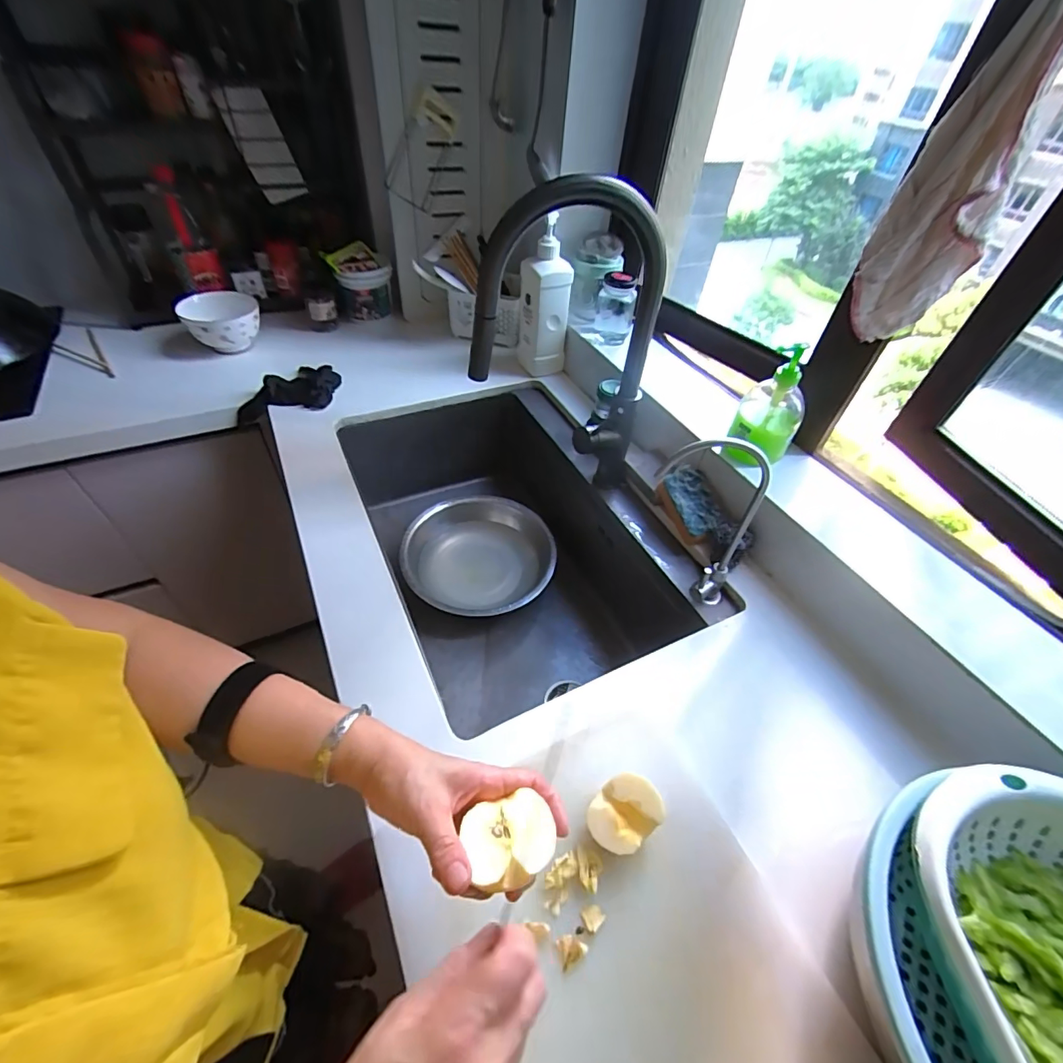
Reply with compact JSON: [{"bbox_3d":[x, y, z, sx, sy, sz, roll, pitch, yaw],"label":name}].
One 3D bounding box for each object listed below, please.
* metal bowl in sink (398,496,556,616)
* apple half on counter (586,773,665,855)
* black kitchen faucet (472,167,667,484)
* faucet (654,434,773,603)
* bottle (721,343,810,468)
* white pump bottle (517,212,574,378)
[{"bbox_3d":[-0.093,0.054,0.908,0.257,0.075,0.264,2,47,-3],"label":"metal bowl in sink"},{"bbox_3d":[0.081,0.255,0.431,0.062,0.050,0.050,-29,55,-28],"label":"apple half on counter"},{"bbox_3d":[0.056,-0.216,0.658,0.261,0.432,0.067,-15,50,-18],"label":"black kitchen faucet"},{"bbox_3d":[0.202,0.000,0.586,0.135,0.259,0.038,4,47,-1],"label":"faucet"},{"bbox_3d":[0.331,-0.168,0.660,0.080,0.152,0.069,23,49,16],"label":"bottle"},{"bbox_3d":[0.023,-0.448,0.941,0.088,0.265,0.070,-16,50,-19],"label":"white pump bottle"}]

